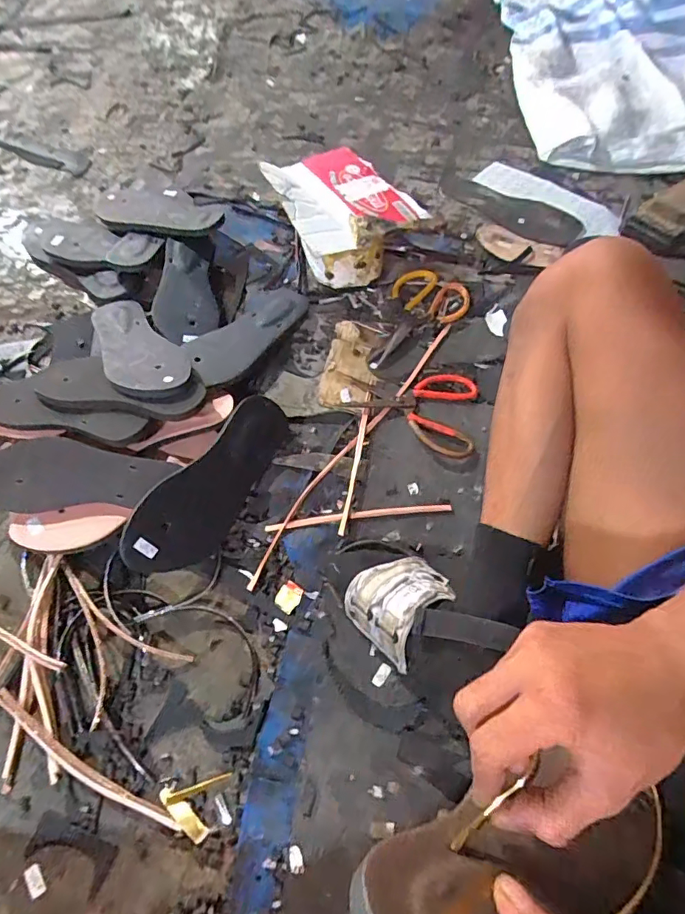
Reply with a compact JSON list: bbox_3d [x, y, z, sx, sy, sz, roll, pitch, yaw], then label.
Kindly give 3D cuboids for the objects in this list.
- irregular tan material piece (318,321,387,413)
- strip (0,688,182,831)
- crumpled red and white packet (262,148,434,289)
[{"bbox_3d":[0.014,-0.133,0.721,0.070,0.016,0.166,11,63,3],"label":"irregular tan material piece"},{"bbox_3d":[-0.256,0.301,0.490,0.222,0.006,0.021,31,80,8],"label":"strip"},{"bbox_3d":[0.000,-0.392,0.816,0.206,0.117,0.214,-31,68,-17],"label":"crumpled red and white packet"}]

